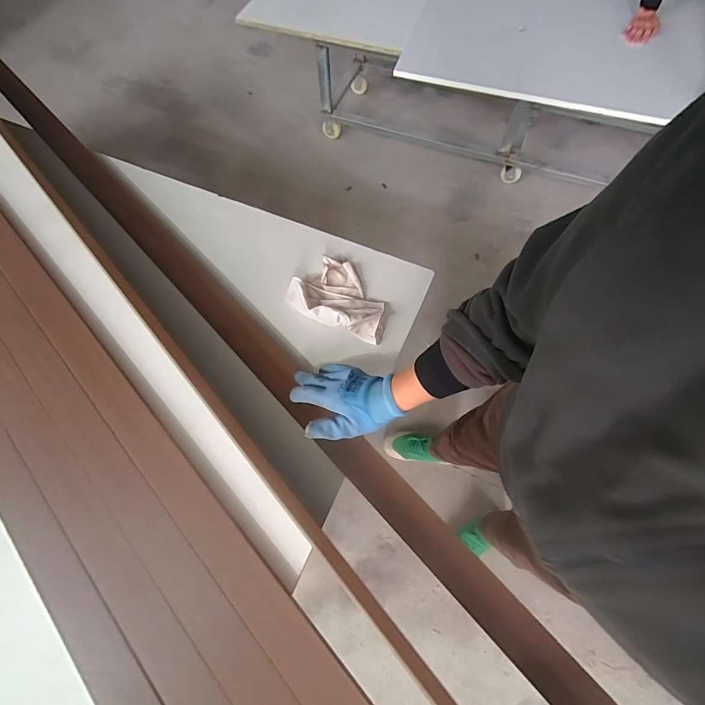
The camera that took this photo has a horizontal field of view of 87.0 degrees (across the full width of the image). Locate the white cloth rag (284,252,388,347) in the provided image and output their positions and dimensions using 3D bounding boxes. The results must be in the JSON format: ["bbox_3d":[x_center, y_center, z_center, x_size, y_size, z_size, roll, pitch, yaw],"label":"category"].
[{"bbox_3d":[-0.017,-0.107,0.672,0.182,0.032,0.125,21,67,9],"label":"white cloth rag"}]

